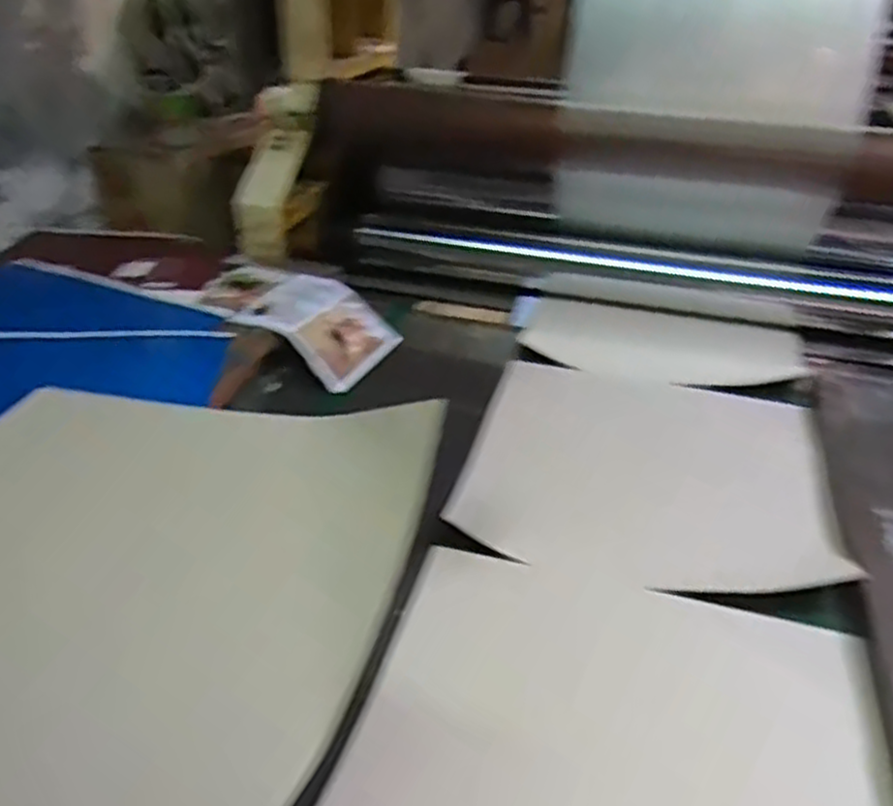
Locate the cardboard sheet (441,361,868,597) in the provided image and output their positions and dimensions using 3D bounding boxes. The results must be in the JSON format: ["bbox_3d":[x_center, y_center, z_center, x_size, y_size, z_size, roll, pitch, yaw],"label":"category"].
[{"bbox_3d":[0.253,0.068,1.004,0.426,0.035,0.455,10,34,10],"label":"cardboard sheet"}]

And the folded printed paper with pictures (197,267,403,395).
[{"bbox_3d":[-0.242,-0.148,1.231,0.312,0.055,0.200,29,40,6],"label":"folded printed paper with pictures"}]

